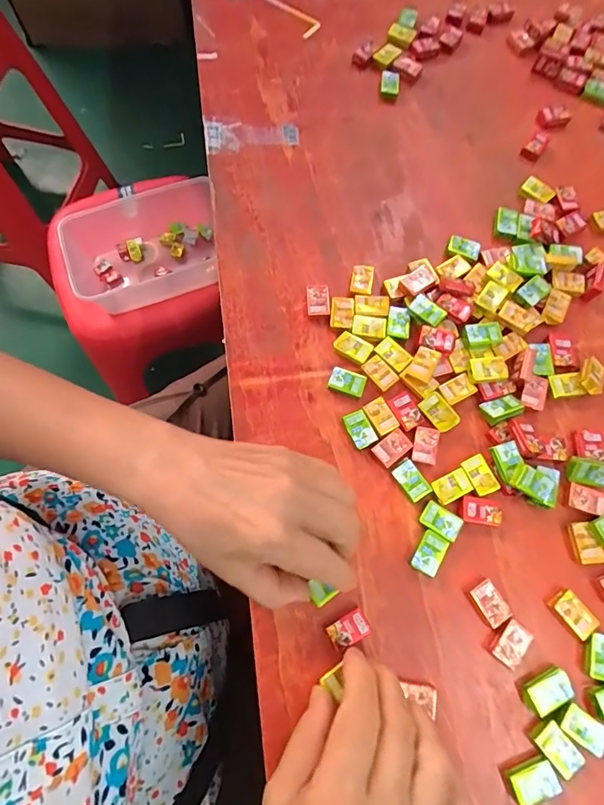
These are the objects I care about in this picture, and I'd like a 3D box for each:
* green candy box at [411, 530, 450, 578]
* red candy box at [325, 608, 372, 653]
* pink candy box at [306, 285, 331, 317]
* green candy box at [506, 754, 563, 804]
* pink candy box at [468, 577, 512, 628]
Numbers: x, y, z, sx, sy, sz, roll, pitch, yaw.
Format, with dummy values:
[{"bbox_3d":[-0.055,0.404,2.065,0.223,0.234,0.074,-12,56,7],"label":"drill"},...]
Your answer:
[{"bbox_3d":[0.083,0.098,0.284,0.017,0.005,0.025,32,74,9],"label":"green candy box"},{"bbox_3d":[0.028,0.140,0.270,0.024,0.008,0.017,-26,74,-9],"label":"red candy box"},{"bbox_3d":[0.012,-0.078,0.336,0.017,0.005,0.024,-3,72,-2],"label":"pink candy box"},{"bbox_3d":[0.131,0.214,0.248,0.025,0.010,0.017,-22,74,-8],"label":"green candy box"},{"bbox_3d":[0.119,0.126,0.276,0.018,0.006,0.025,-31,75,-10],"label":"pink candy box"}]

